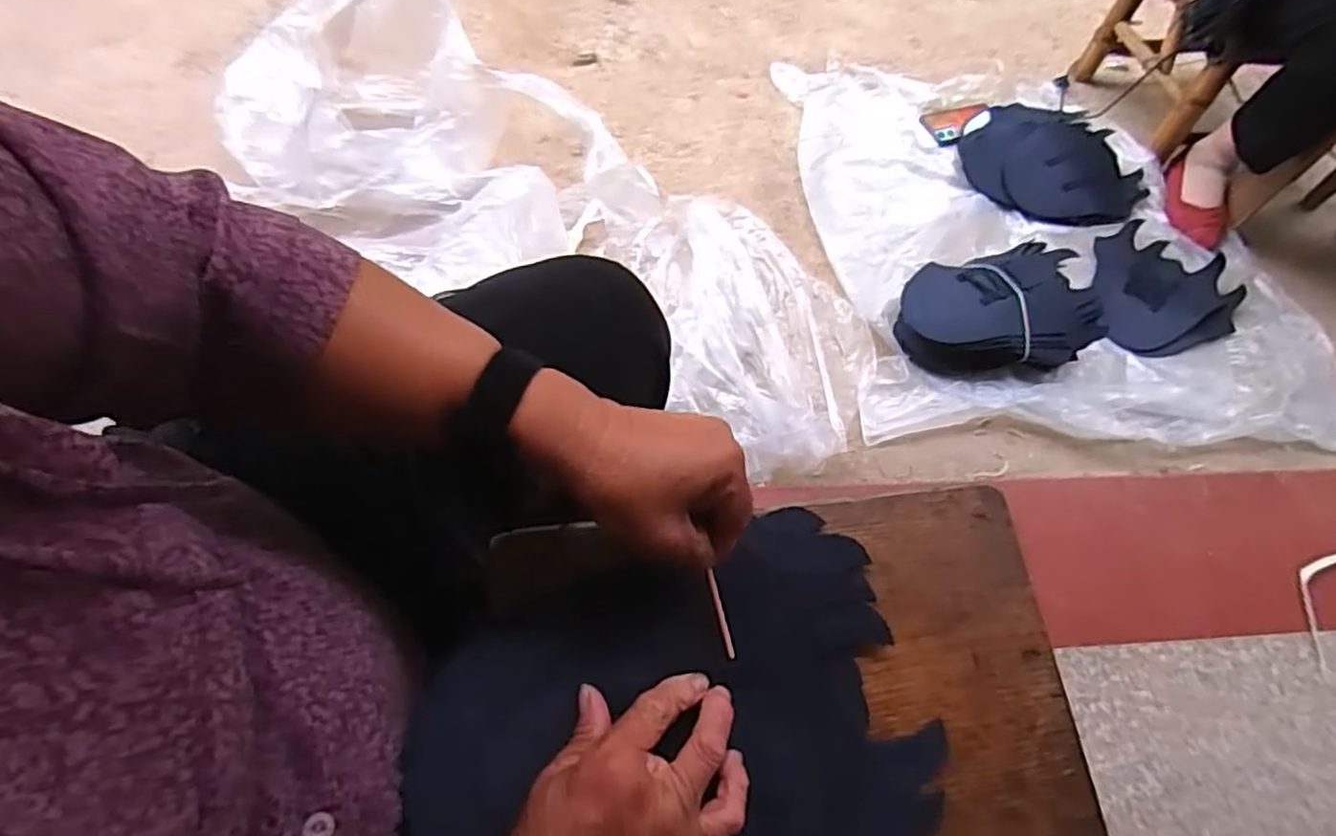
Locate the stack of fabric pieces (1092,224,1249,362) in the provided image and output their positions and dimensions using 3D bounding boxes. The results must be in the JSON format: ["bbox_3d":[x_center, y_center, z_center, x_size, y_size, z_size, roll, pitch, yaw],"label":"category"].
[{"bbox_3d":[0.808,-0.210,1.137,0.233,0.019,0.247,3,68,-5],"label":"stack of fabric pieces"}]

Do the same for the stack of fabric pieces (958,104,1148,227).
[{"bbox_3d":[0.680,-0.448,1.225,0.284,0.031,0.277,44,70,12],"label":"stack of fabric pieces"}]

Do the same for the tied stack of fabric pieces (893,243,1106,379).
[{"bbox_3d":[0.473,-0.161,1.026,0.263,0.087,0.198,-8,69,-9],"label":"tied stack of fabric pieces"}]

